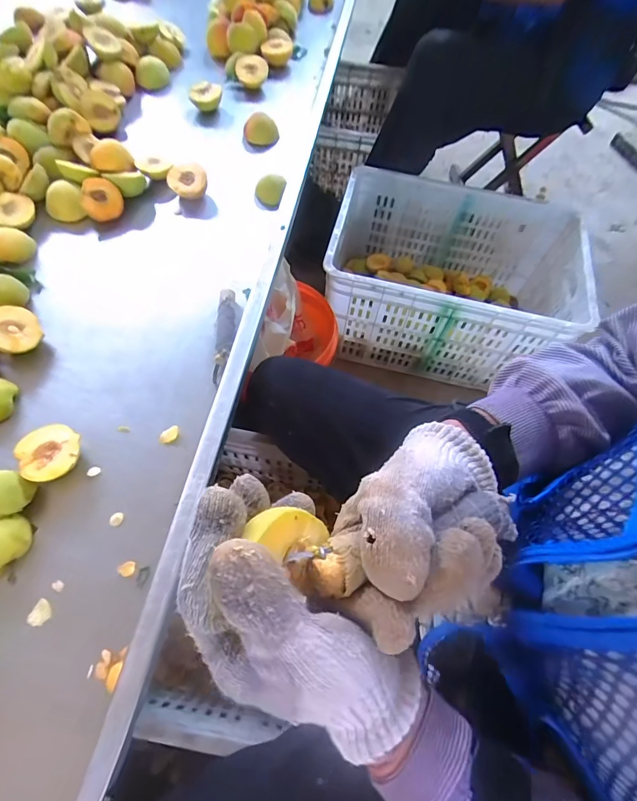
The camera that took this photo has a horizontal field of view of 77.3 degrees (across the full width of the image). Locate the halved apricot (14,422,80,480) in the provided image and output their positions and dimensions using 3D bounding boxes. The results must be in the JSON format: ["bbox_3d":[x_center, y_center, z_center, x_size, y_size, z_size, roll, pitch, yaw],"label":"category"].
[{"bbox_3d":[-0.281,0.057,0.423,0.056,0.029,0.058,2,61,-4],"label":"halved apricot"}]

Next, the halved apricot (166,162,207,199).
[{"bbox_3d":[-0.204,-0.346,0.626,0.062,0.026,0.050,14,104,1],"label":"halved apricot"}]

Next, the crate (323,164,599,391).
[{"bbox_3d":[0.303,-0.271,0.944,0.541,0.280,0.356,12,61,2],"label":"crate"}]

